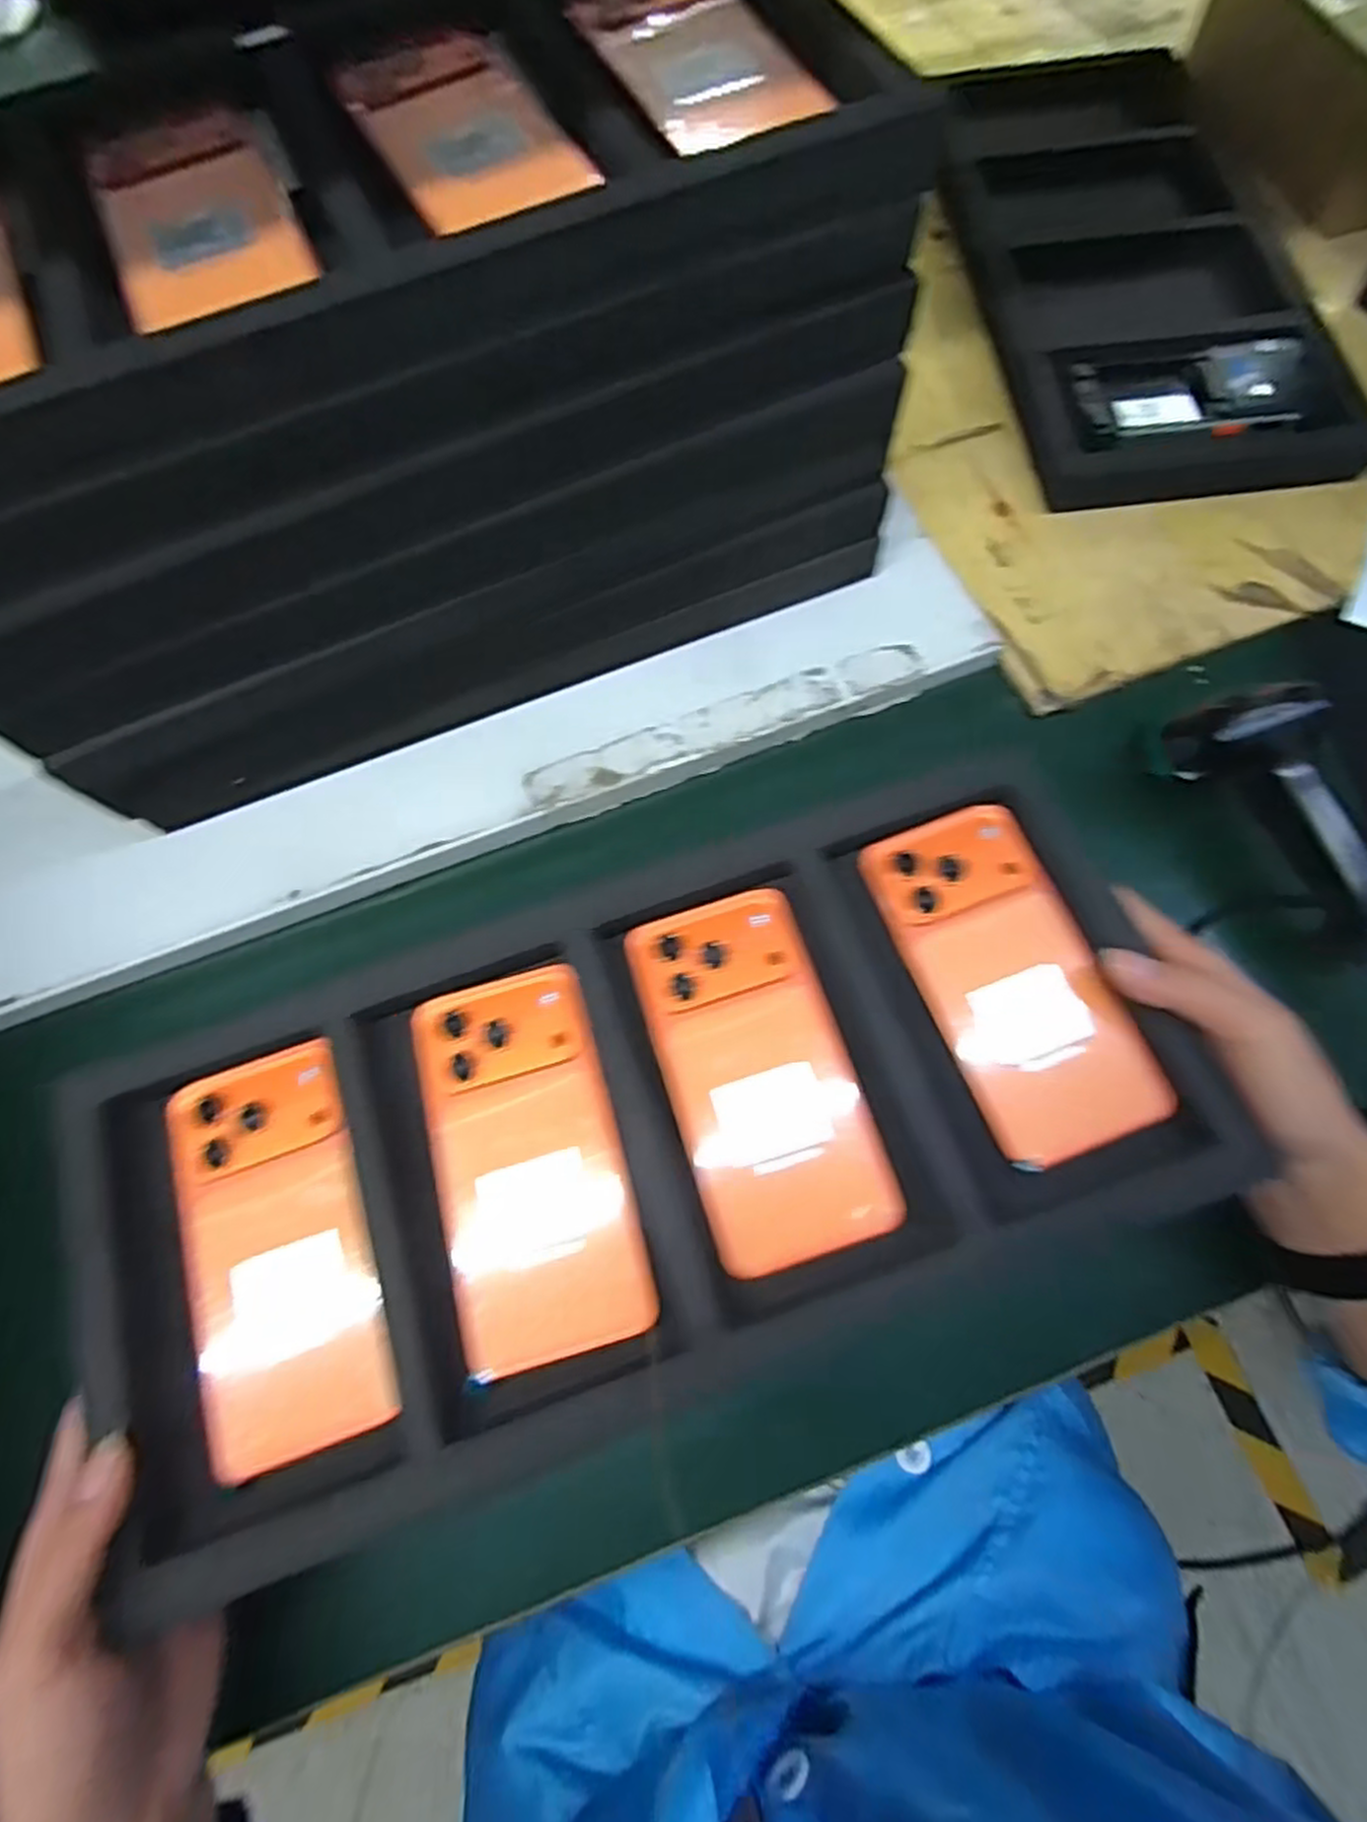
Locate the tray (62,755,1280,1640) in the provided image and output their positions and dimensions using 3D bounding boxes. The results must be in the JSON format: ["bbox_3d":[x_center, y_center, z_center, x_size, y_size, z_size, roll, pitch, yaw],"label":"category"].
[{"bbox_3d":[-0.018,0.094,0.342,0.463,0.025,0.219,-19,71,-4],"label":"tray"}]

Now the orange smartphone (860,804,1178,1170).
[{"bbox_3d":[0.150,0.028,0.355,0.076,0.009,0.162,-20,71,-5],"label":"orange smartphone"}]

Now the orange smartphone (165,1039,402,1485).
[{"bbox_3d":[-0.175,0.143,0.332,0.080,0.014,0.160,-18,71,-4],"label":"orange smartphone"}]

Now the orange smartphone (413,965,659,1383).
[{"bbox_3d":[-0.068,0.108,0.341,0.078,0.009,0.160,-14,71,-3],"label":"orange smartphone"}]

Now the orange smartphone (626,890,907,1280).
[{"bbox_3d":[0.034,0.072,0.347,0.079,0.007,0.162,-18,71,-4],"label":"orange smartphone"}]

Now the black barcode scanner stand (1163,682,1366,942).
[{"bbox_3d":[0.332,-0.053,0.418,0.052,0.068,0.161,-24,72,-6],"label":"black barcode scanner stand"}]

